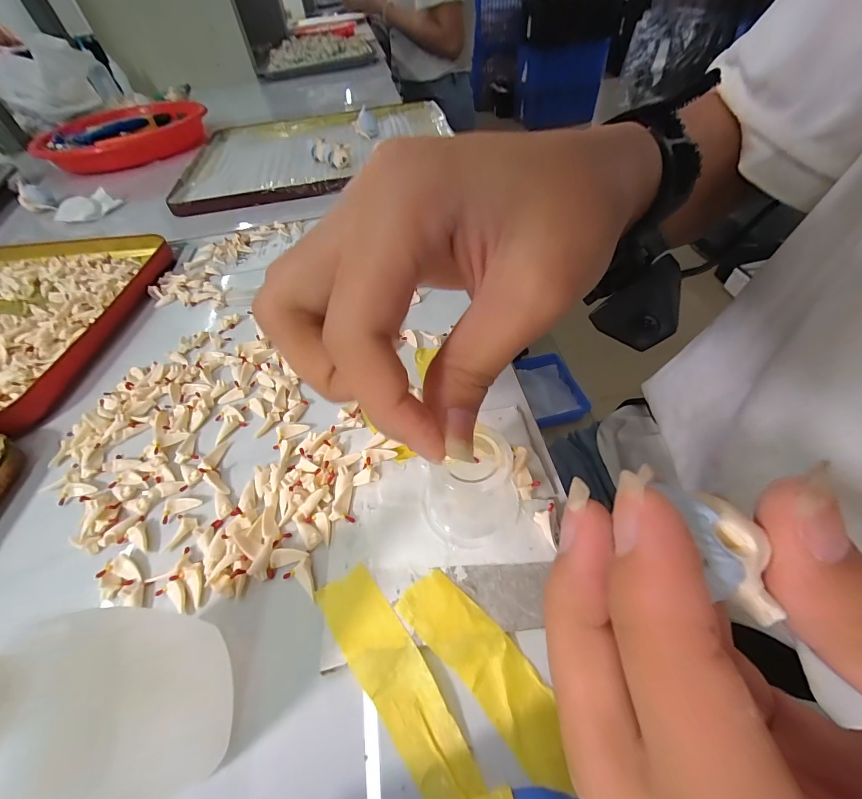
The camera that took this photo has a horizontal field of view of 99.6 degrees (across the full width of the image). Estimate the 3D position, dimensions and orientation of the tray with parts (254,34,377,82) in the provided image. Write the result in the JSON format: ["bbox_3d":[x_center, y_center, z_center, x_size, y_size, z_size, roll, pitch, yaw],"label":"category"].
[{"bbox_3d":[-0.261,-0.780,0.822,0.266,0.059,0.193,-10,51,-2],"label":"tray with parts"}]

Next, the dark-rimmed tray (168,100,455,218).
[{"bbox_3d":[-0.137,-0.302,0.433,0.300,0.027,0.246,-8,50,-1],"label":"dark-rimmed tray"}]

